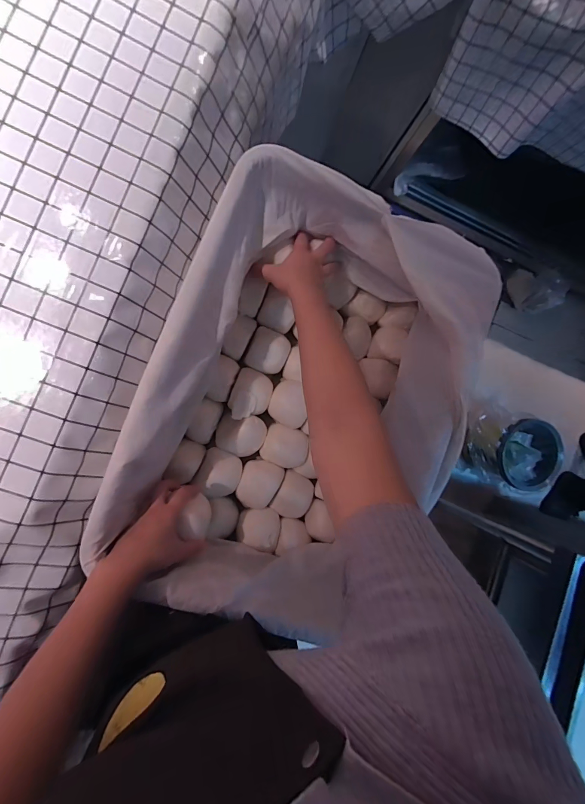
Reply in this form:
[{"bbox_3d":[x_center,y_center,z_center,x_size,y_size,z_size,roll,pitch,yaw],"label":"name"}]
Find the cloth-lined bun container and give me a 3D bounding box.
[{"bbox_3d":[0.010,0.003,0.562,0.422,0.207,0.594,21,88,-9],"label":"cloth-lined bun container"}]

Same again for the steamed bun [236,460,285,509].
[{"bbox_3d":[-0.059,0.153,0.621,0.075,0.059,0.088,21,87,-10],"label":"steamed bun"}]

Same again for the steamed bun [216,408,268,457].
[{"bbox_3d":[-0.093,0.059,0.627,0.088,0.042,0.075,13,88,-11],"label":"steamed bun"}]

